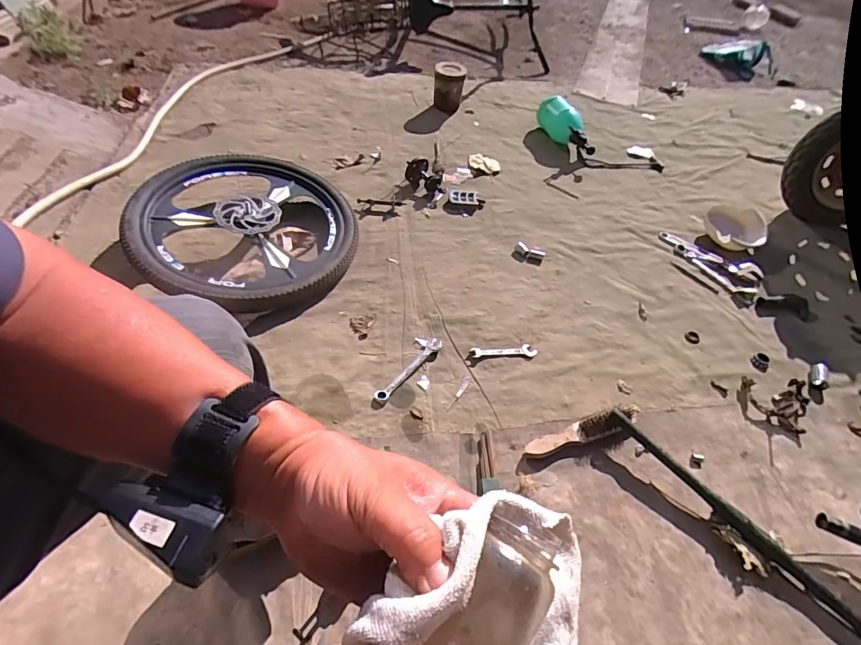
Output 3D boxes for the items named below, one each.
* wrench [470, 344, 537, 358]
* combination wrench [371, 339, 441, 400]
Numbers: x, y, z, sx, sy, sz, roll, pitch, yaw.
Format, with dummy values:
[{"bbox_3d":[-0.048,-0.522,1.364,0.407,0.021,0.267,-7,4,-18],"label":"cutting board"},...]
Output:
[{"bbox_3d":[0.170,0.064,0.995,0.153,0.008,0.031,-2,51,-4],"label":"wrench"},{"bbox_3d":[-0.045,0.103,0.937,0.030,0.018,0.198,32,57,22],"label":"combination wrench"}]

